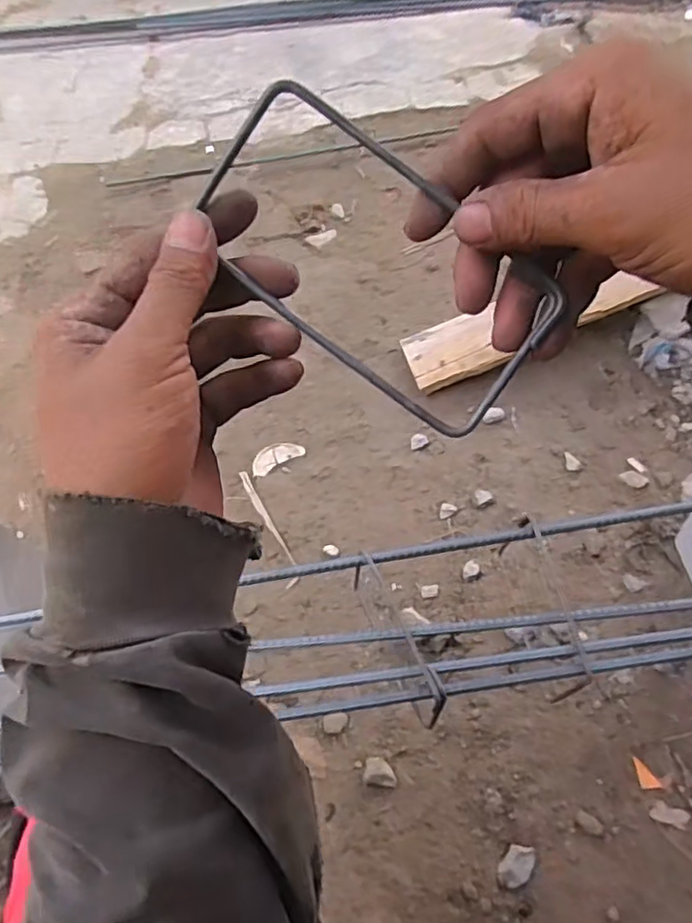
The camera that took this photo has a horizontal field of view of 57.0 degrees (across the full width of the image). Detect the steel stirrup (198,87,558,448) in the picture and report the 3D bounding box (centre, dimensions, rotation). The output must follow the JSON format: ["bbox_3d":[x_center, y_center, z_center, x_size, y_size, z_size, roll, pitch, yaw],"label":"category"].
[{"bbox_3d":[0.010,-0.076,0.250,0.144,0.005,0.073,38,98,-4],"label":"steel stirrup"}]

